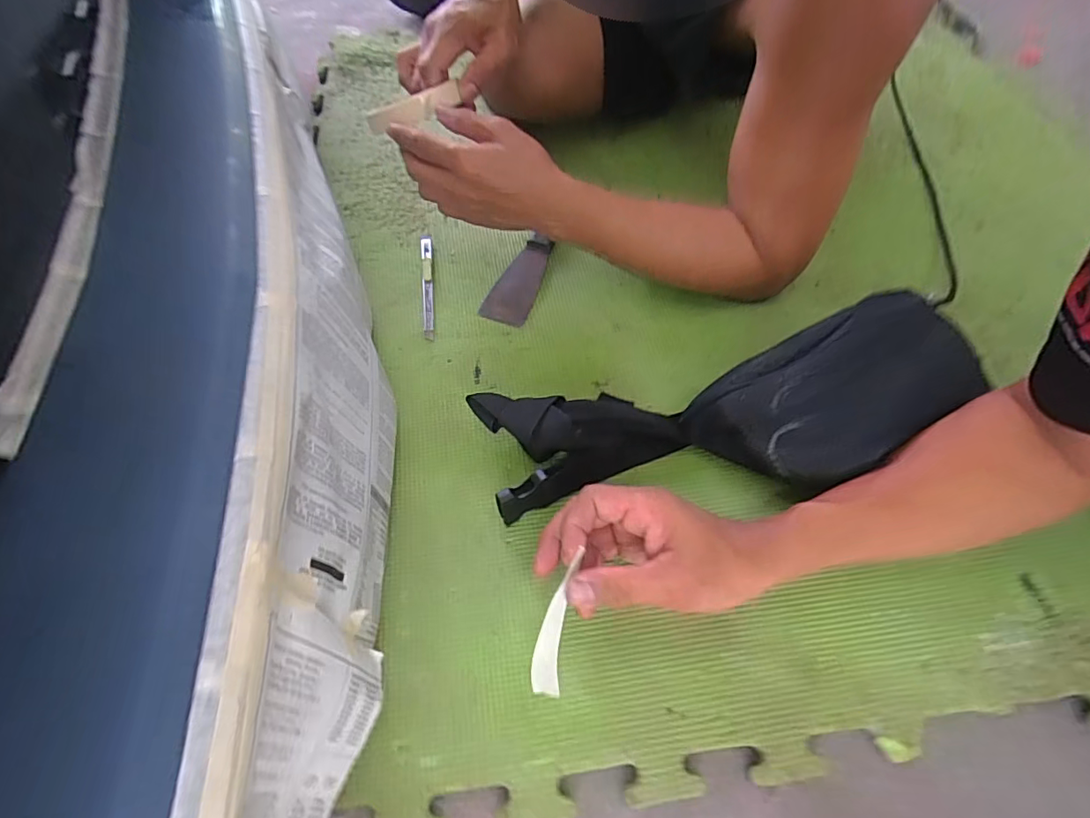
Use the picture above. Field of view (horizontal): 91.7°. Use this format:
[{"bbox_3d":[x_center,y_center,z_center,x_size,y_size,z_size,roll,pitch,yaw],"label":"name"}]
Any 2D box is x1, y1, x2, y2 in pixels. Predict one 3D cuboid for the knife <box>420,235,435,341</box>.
[{"bbox_3d":[-0.120,-0.129,0.537,0.012,0.006,0.141,-6,58,-5],"label":"knife"}]

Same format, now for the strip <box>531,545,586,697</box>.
[{"bbox_3d":[0.007,0.134,0.334,0.019,0.010,0.081,13,78,6],"label":"strip"}]

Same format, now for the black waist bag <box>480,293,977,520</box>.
[{"bbox_3d":[0.144,0.007,0.412,0.373,0.089,0.133,-12,59,-9],"label":"black waist bag"}]

